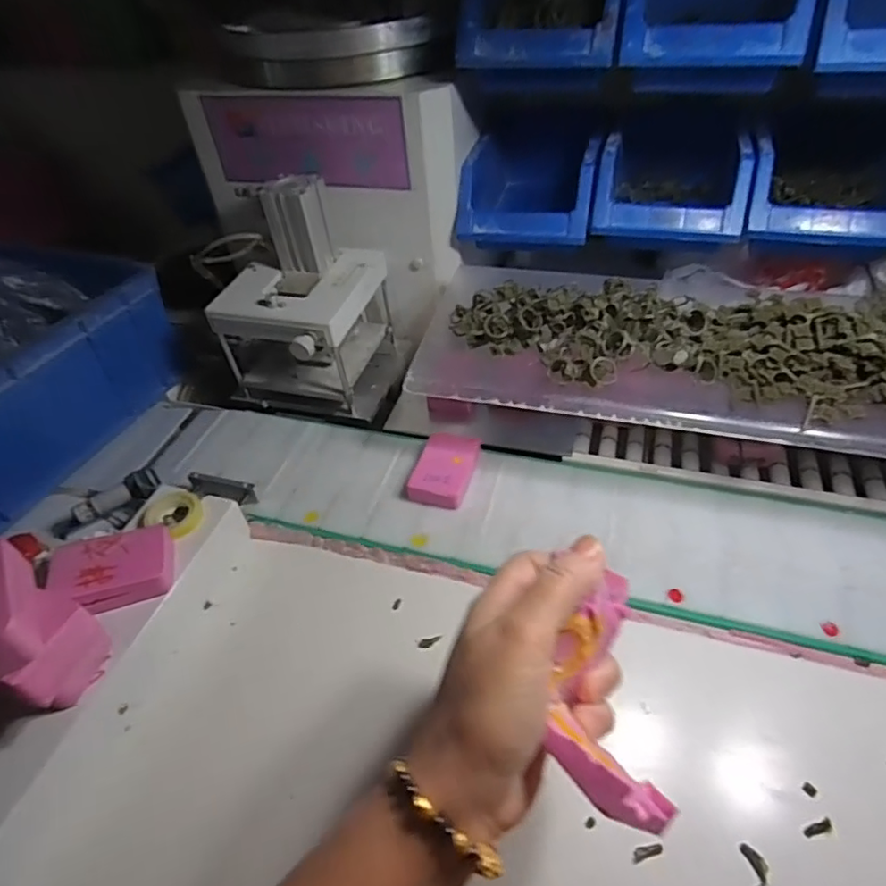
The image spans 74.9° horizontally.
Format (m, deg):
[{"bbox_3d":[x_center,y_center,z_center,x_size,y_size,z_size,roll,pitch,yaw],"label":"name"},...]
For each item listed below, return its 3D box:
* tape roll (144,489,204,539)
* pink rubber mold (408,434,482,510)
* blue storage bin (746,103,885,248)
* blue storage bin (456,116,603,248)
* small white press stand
[{"bbox_3d":[-0.204,0.053,0.440,0.044,0.011,0.038,9,48,15],"label":"tape roll"},{"bbox_3d":[0.003,0.021,0.490,0.047,0.020,0.072,8,47,14],"label":"pink rubber mold"},{"bbox_3d":[0.333,-0.223,0.503,0.124,0.076,0.150,13,49,18],"label":"blue storage bin"},{"bbox_3d":[0.093,-0.254,0.590,0.126,0.090,0.155,9,48,15],"label":"blue storage bin"},{"bbox_3d":[-0.140,-0.138,0.552,0.150,0.175,0.157,7,47,13],"label":"small white press stand"}]

